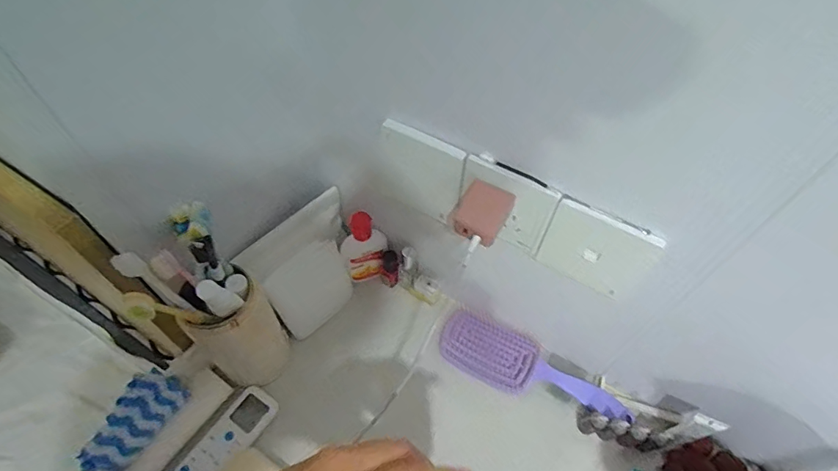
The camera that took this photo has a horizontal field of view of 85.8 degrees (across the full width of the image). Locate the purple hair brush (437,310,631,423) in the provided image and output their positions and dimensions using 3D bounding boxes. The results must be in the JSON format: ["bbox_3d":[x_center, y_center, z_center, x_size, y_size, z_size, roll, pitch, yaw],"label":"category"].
[{"bbox_3d":[0.136,0.157,0.528,0.217,0.025,0.065,21,57,12],"label":"purple hair brush"}]

